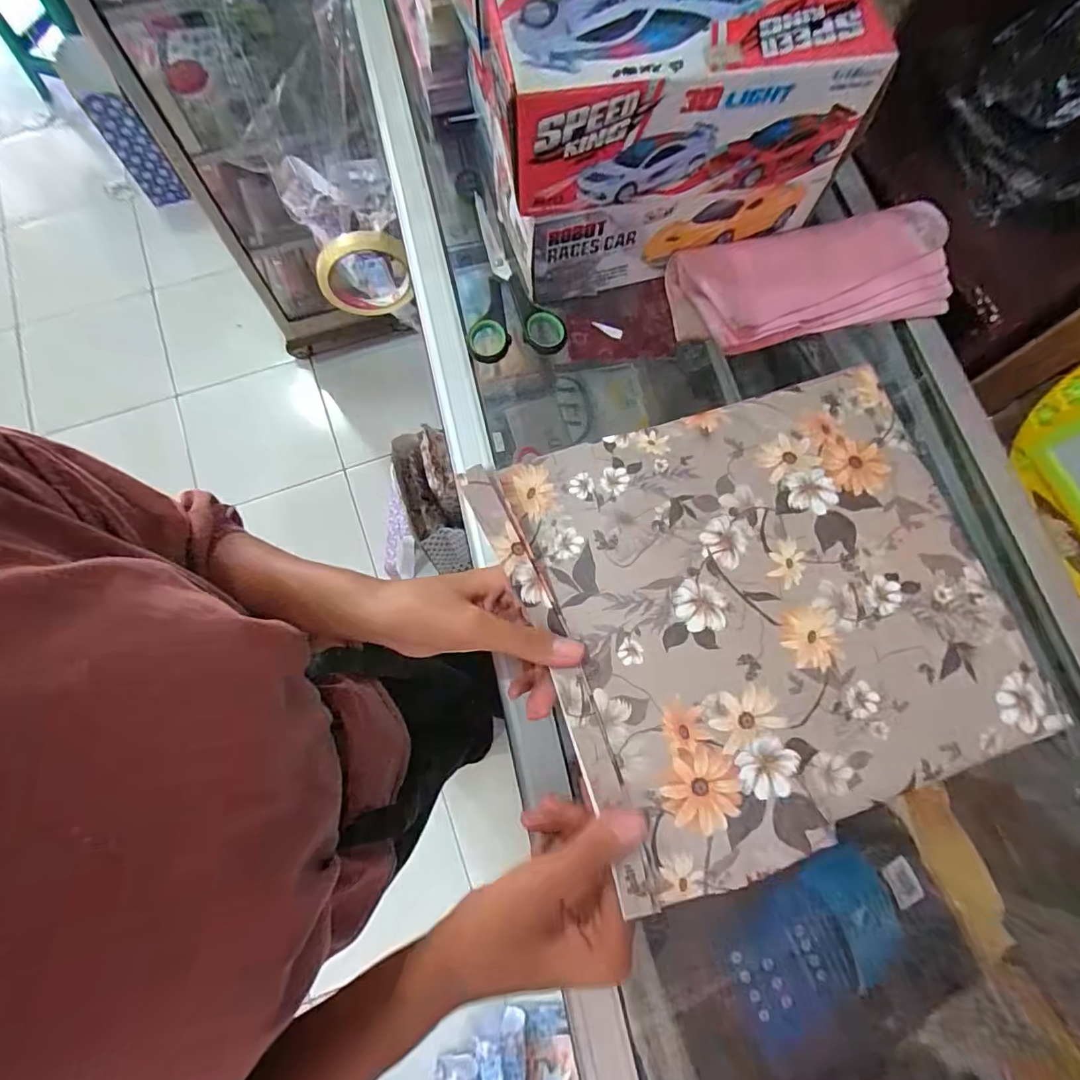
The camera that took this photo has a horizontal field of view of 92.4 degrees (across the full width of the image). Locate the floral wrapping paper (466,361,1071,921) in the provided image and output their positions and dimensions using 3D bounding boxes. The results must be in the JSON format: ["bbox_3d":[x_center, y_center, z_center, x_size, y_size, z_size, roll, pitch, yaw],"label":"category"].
[{"bbox_3d":[0.111,0.033,0.266,0.237,0.019,0.216,-16,75,-6],"label":"floral wrapping paper"}]

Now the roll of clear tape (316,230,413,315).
[{"bbox_3d":[-0.170,-0.254,0.499,0.089,0.099,0.013,-8,75,-4],"label":"roll of clear tape"}]

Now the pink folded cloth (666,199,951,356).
[{"bbox_3d":[0.209,-0.199,0.392,0.229,0.026,0.085,-14,75,-5],"label":"pink folded cloth"}]

